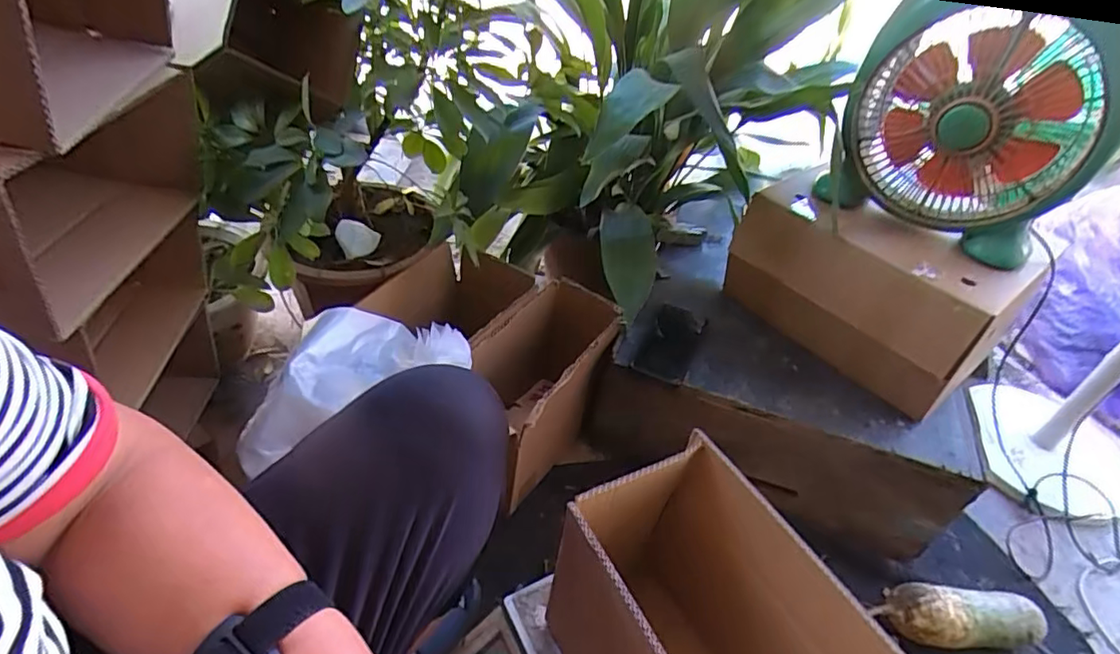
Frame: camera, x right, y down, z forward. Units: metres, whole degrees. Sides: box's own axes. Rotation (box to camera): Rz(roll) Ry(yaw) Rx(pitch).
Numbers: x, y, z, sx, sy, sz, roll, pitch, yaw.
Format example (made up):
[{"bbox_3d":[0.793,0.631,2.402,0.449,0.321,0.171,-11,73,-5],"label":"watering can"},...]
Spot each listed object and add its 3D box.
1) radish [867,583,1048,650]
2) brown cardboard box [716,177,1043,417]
[{"bbox_3d":[0.552,0.403,0.809,0.220,0.076,0.081,4,42,-5],"label":"radish"},{"bbox_3d":[0.469,-0.058,0.944,0.164,0.226,0.376,-26,52,-33],"label":"brown cardboard box"}]

